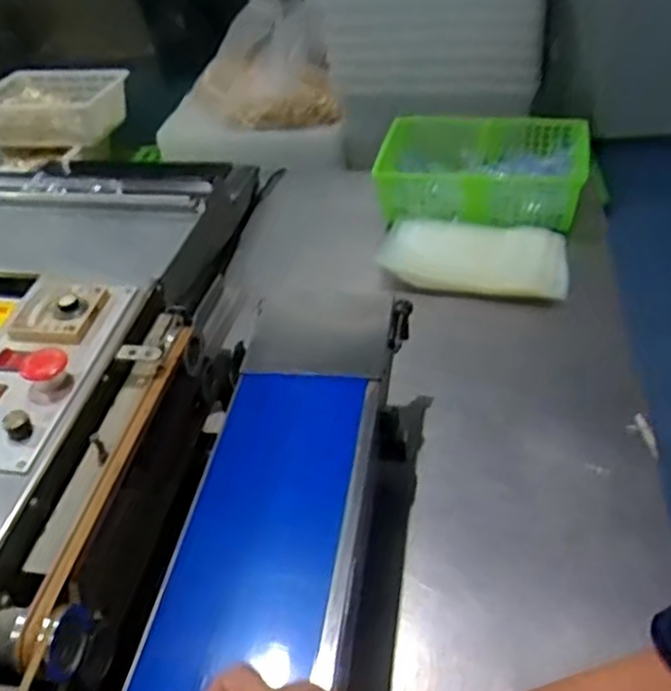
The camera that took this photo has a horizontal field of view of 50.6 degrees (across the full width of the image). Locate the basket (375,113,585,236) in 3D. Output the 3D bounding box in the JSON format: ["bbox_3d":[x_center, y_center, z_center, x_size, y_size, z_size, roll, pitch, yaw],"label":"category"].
[{"bbox_3d":[0.256,-0.318,1.249,0.348,0.127,0.237,7,42,16],"label":"basket"}]

